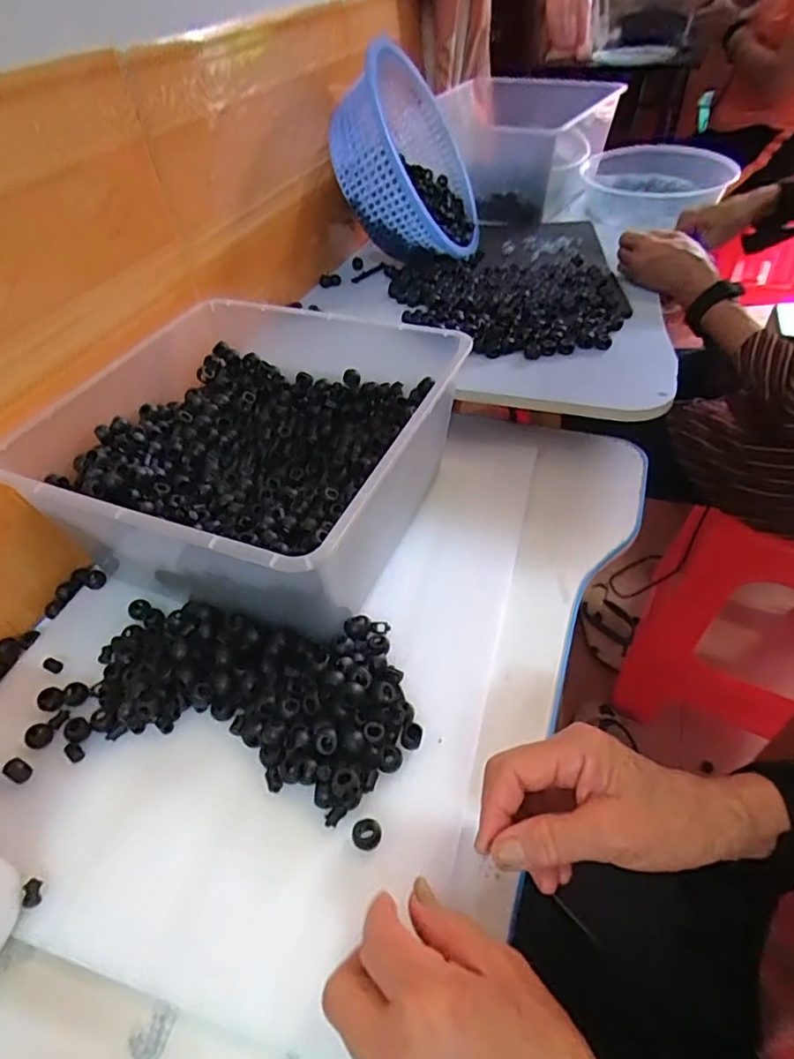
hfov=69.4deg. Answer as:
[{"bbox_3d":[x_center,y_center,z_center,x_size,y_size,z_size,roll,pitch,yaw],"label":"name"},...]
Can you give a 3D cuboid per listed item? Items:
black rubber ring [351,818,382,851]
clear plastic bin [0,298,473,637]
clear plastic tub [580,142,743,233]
[{"bbox_3d":[-0.019,0.187,0.353,0.017,0.007,0.018,-1,45,1],"label":"black rubber ring"},{"bbox_3d":[-0.116,-0.077,0.516,0.298,0.128,0.323,18,50,18],"label":"clear plastic bin"},{"bbox_3d":[0.411,-0.559,0.931,0.232,0.082,0.204,23,52,25],"label":"clear plastic tub"}]

